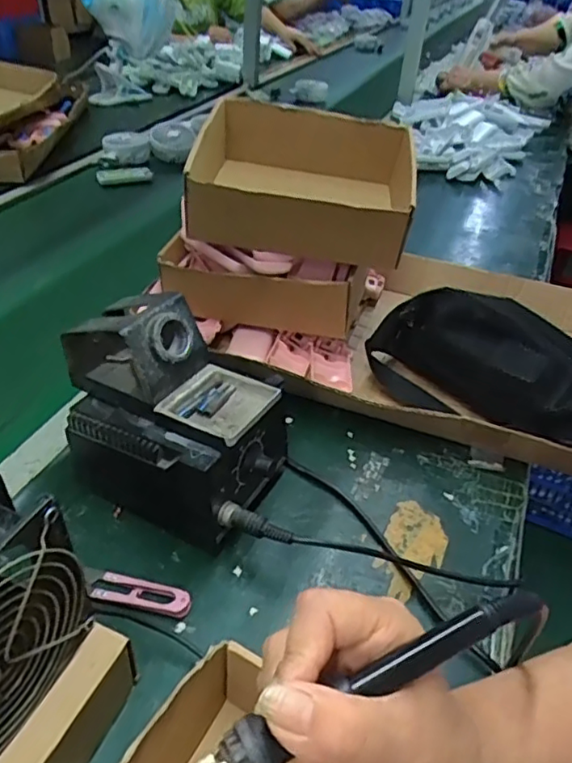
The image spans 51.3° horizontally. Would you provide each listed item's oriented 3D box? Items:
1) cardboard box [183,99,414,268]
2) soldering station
[{"bbox_3d":[0.020,-0.207,0.621,0.203,0.091,0.199,7,38,3],"label":"cardboard box"},{"bbox_3d":[-0.090,0.024,0.478,0.178,0.159,0.111,21,41,21],"label":"soldering station"}]

